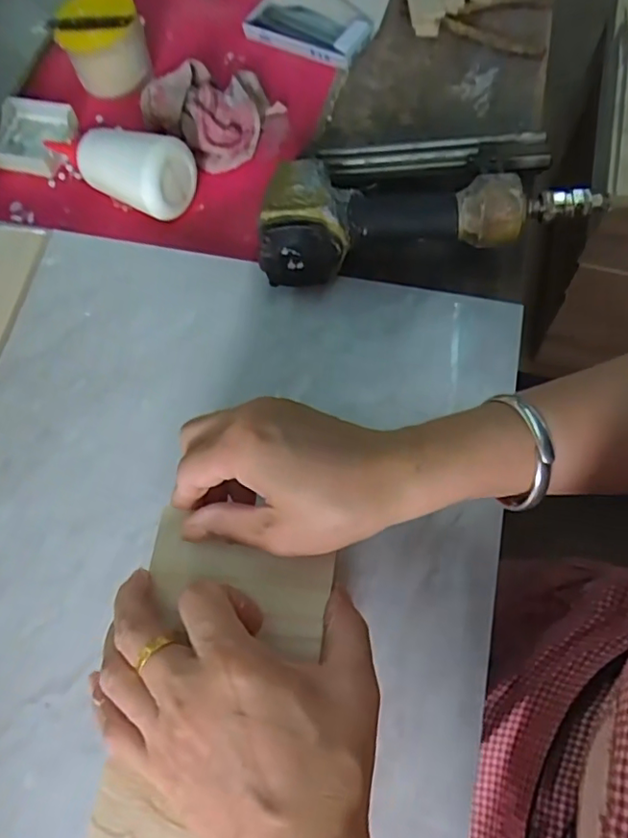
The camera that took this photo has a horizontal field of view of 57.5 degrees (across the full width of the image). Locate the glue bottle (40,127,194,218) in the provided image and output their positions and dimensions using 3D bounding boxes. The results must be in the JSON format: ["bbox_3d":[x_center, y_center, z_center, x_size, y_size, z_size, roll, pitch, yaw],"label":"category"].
[{"bbox_3d":[-0.177,-0.233,0.509,0.155,0.061,0.064,31,71,15],"label":"glue bottle"}]

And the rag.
[{"bbox_3d":[-0.095,-0.296,0.543,0.118,0.035,0.101,40,74,17],"label":"rag"}]

